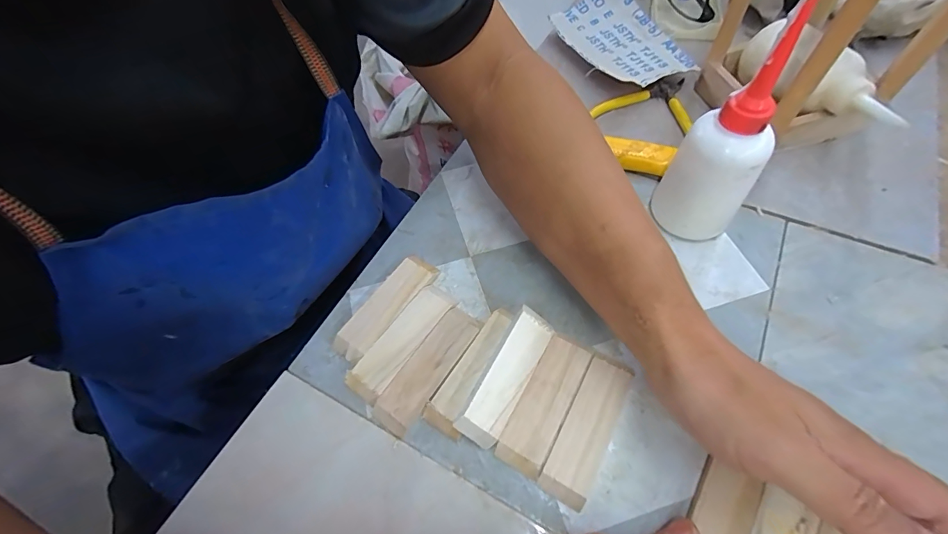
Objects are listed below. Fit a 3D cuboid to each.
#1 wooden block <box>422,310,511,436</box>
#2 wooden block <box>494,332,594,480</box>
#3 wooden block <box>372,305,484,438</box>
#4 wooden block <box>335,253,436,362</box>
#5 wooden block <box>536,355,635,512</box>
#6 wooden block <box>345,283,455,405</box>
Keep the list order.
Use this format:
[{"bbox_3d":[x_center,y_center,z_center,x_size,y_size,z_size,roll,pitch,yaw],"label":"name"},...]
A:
[{"bbox_3d":[0.001,0.072,0.290,0.026,0.009,0.094,28,64,21],"label":"wooden block"},{"bbox_3d":[0.049,0.090,0.275,0.030,0.008,0.091,24,62,20],"label":"wooden block"},{"bbox_3d":[-0.032,0.071,0.294,0.031,0.008,0.098,30,65,23],"label":"wooden block"},{"bbox_3d":[-0.070,0.030,0.323,0.032,0.009,0.098,31,65,23],"label":"wooden block"},{"bbox_3d":[0.074,0.104,0.267,0.028,0.009,0.092,24,62,20],"label":"wooden block"},{"bbox_3d":[-0.054,0.054,0.307,0.029,0.007,0.098,31,65,23],"label":"wooden block"}]

